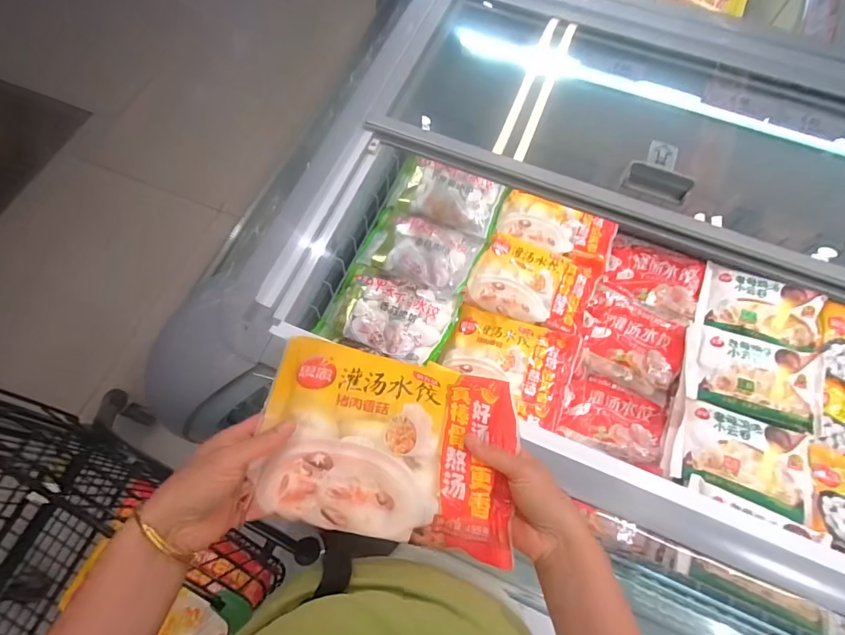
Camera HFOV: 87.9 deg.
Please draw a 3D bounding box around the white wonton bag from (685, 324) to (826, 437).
[{"bbox_3d":[0.632,0.113,0.831,0.234,0.039,0.163,17,70,4],"label":"white wonton bag"}]

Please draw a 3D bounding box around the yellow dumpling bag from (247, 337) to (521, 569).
[{"bbox_3d":[-0.030,0.114,0.414,0.234,0.045,0.167,14,53,-3],"label":"yellow dumpling bag"}]

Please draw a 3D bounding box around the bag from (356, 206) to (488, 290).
[{"bbox_3d":[-0.003,-0.134,0.879,0.221,0.038,0.153,20,70,5],"label":"bag"}]

